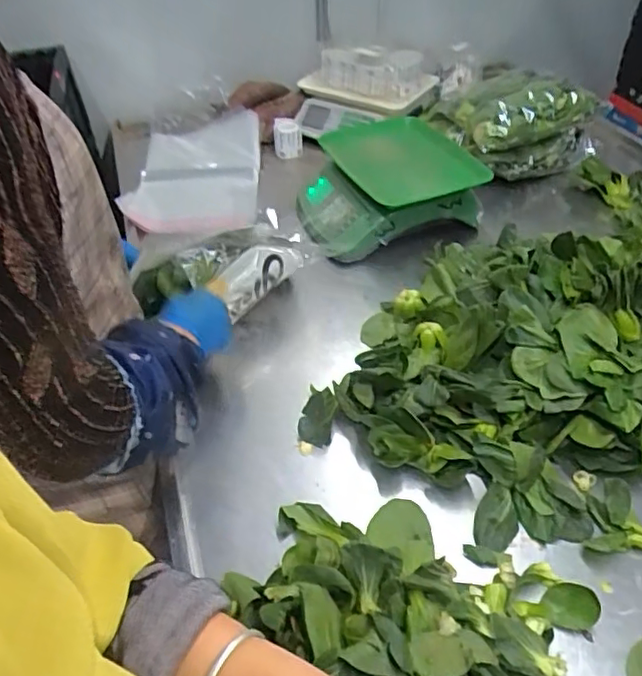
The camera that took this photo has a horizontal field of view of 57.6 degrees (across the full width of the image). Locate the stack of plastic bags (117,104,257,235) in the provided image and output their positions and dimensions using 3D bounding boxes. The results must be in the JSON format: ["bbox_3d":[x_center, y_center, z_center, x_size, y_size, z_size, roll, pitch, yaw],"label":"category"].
[{"bbox_3d":[-0.258,-0.339,1.197,0.260,0.051,0.379,-4,51,3],"label":"stack of plastic bags"}]

